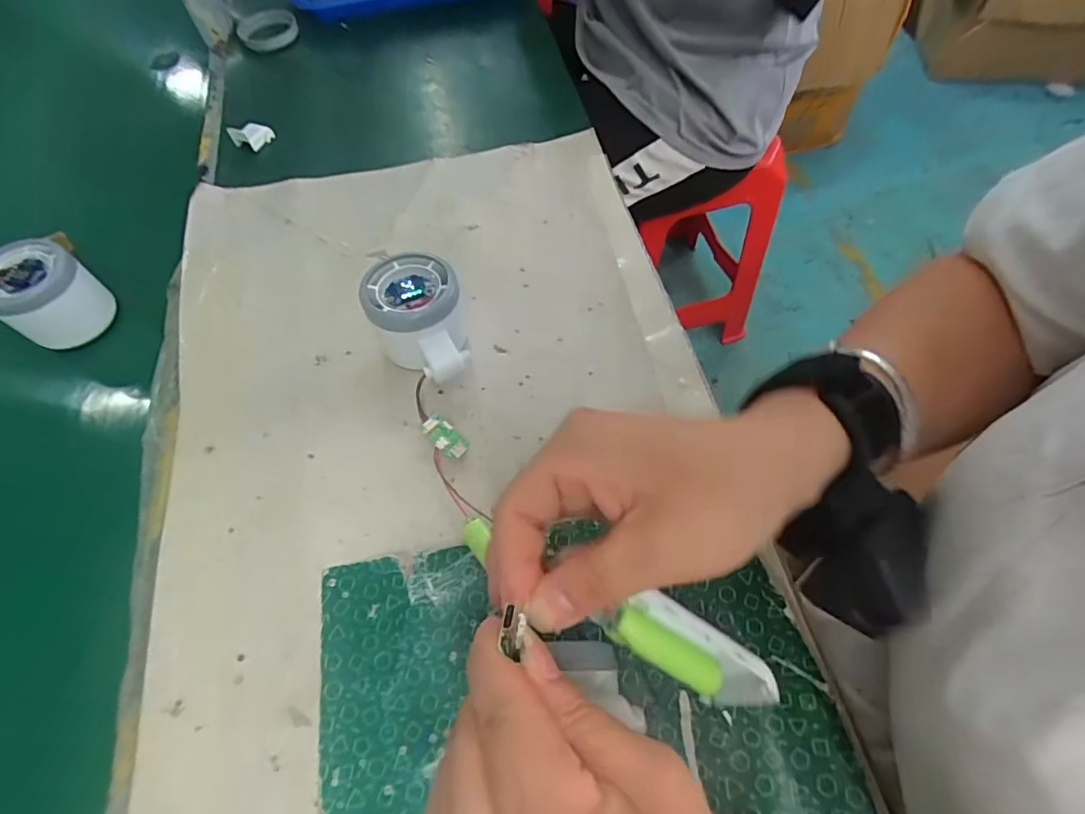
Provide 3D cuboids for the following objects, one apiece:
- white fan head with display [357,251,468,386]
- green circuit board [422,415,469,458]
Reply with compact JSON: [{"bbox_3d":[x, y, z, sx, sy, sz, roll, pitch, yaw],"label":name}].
[{"bbox_3d":[-0.078,-0.050,0.332,0.062,0.054,0.084,-12,61,-4],"label":"white fan head with display"},{"bbox_3d":[-0.058,0.018,0.311,0.031,0.004,0.016,37,60,7],"label":"green circuit board"}]

